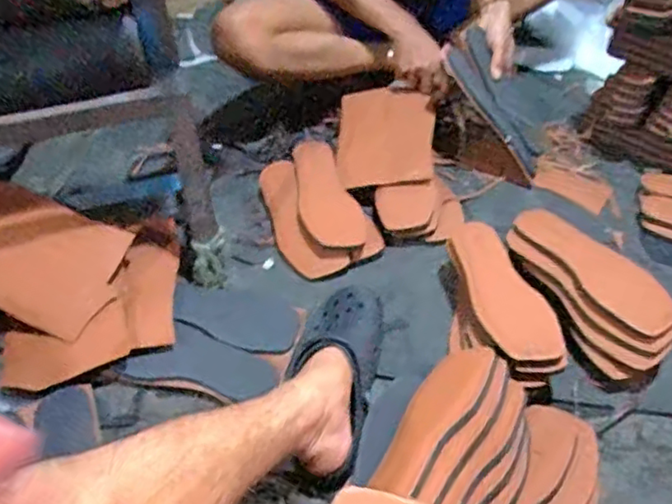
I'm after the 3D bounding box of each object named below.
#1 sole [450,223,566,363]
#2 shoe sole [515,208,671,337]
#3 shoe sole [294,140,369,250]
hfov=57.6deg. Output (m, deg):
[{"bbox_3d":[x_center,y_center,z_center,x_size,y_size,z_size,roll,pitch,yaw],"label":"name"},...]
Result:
[{"bbox_3d":[0.220,0.042,0.803,0.099,0.023,0.254,-6,43,-4],"label":"sole"},{"bbox_3d":[0.339,0.017,0.807,0.066,0.008,0.235,-41,56,0],"label":"shoe sole"},{"bbox_3d":[-0.022,-0.096,0.968,0.092,0.008,0.220,-13,58,-17],"label":"shoe sole"}]

